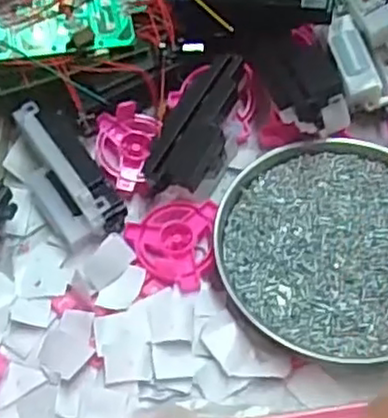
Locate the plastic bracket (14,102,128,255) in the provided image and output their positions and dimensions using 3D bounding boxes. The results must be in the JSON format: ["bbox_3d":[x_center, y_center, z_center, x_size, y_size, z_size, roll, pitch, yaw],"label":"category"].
[{"bbox_3d":[-0.081,-0.024,0.402,0.038,0.020,0.098,-33,67,-14],"label":"plastic bracket"}]

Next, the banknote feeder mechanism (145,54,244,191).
[{"bbox_3d":[0.005,-0.049,0.415,0.035,0.024,0.093,22,66,13],"label":"banknote feeder mechanism"}]

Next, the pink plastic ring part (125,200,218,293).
[{"bbox_3d":[-0.014,0.019,0.396,0.050,0.006,0.054,3,63,4],"label":"pink plastic ring part"}]

